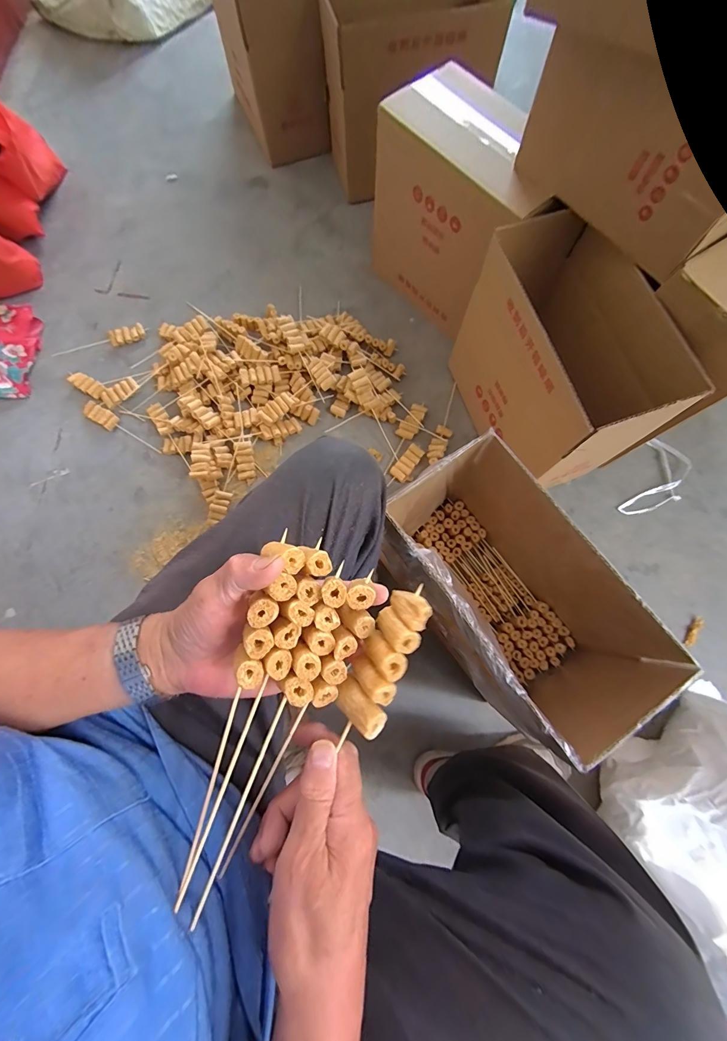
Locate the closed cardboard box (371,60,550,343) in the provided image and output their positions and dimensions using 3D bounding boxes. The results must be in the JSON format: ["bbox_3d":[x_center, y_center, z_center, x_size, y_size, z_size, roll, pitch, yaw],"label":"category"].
[{"bbox_3d":[0.228,-0.668,0.837,0.265,0.342,0.372,-38,78,-10],"label":"closed cardboard box"}]

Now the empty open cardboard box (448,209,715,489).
[{"bbox_3d":[0.361,-0.287,0.718,0.215,0.318,0.385,-17,76,-5],"label":"empty open cardboard box"}]

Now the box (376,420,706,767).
[{"bbox_3d":[0.208,0.111,0.584,0.213,0.266,0.386,-35,78,-9],"label":"box"}]

